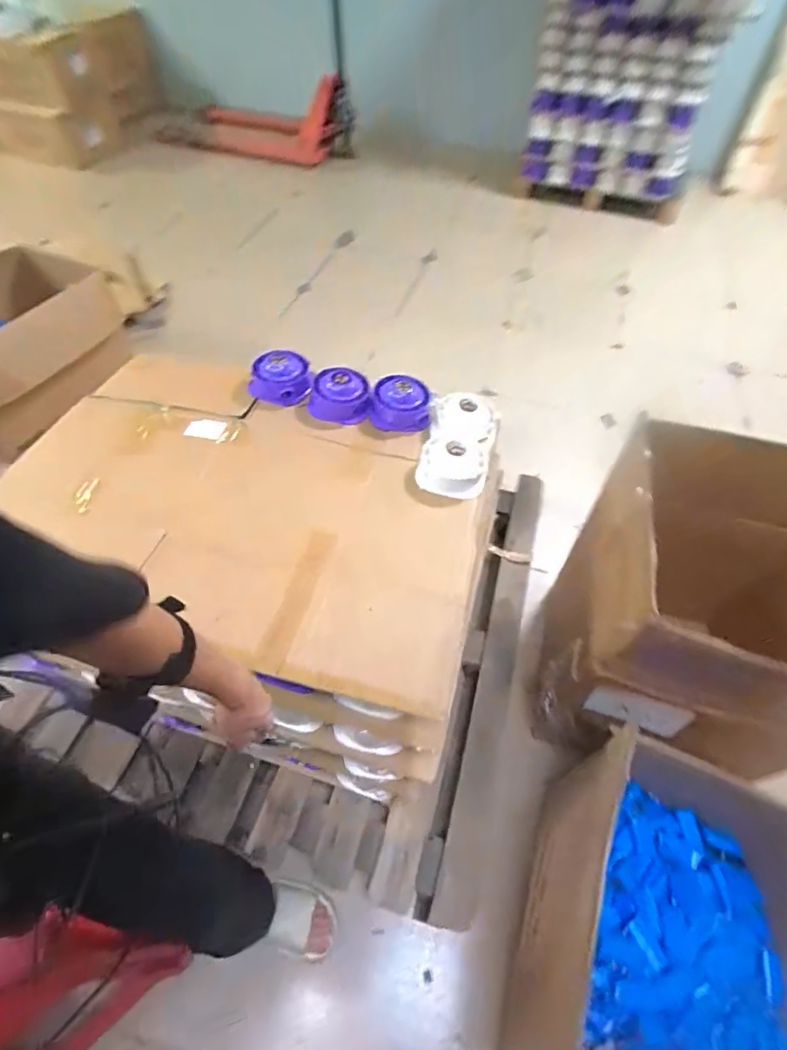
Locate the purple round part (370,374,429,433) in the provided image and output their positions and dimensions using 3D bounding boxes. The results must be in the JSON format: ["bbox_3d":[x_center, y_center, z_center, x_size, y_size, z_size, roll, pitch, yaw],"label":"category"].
[{"bbox_3d":[0.015,-0.271,1.144,0.128,0.076,0.106,4,52,2],"label":"purple round part"}]

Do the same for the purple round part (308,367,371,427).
[{"bbox_3d":[-0.121,-0.300,1.165,0.129,0.063,0.128,0,52,-1],"label":"purple round part"}]

